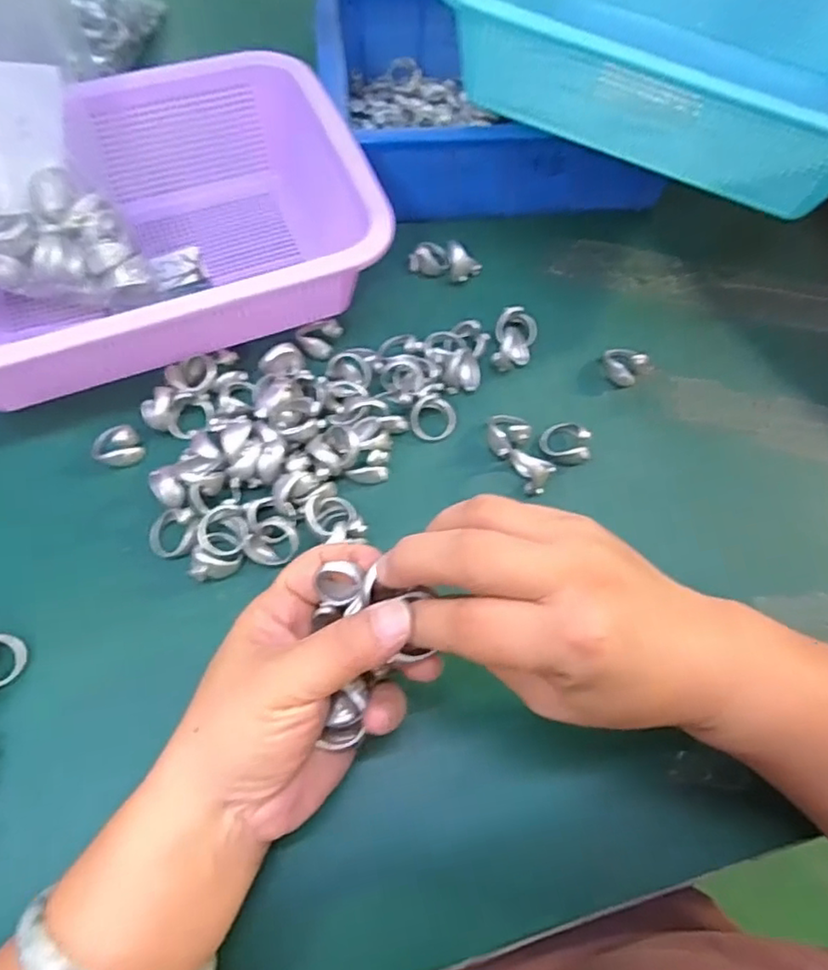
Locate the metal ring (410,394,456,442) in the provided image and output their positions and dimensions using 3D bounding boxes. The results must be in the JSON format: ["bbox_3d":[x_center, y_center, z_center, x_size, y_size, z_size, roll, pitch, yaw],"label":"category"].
[{"bbox_3d":[0.011,-0.039,0.361,0.026,0.011,0.028,1,83,-12],"label":"metal ring"}]

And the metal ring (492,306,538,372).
[{"bbox_3d":[0.063,-0.092,0.384,0.025,0.019,0.039,13,64,3],"label":"metal ring"}]

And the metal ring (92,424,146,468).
[{"bbox_3d":[-0.164,-0.021,0.343,0.026,0.018,0.018,-5,64,-7],"label":"metal ring"}]

